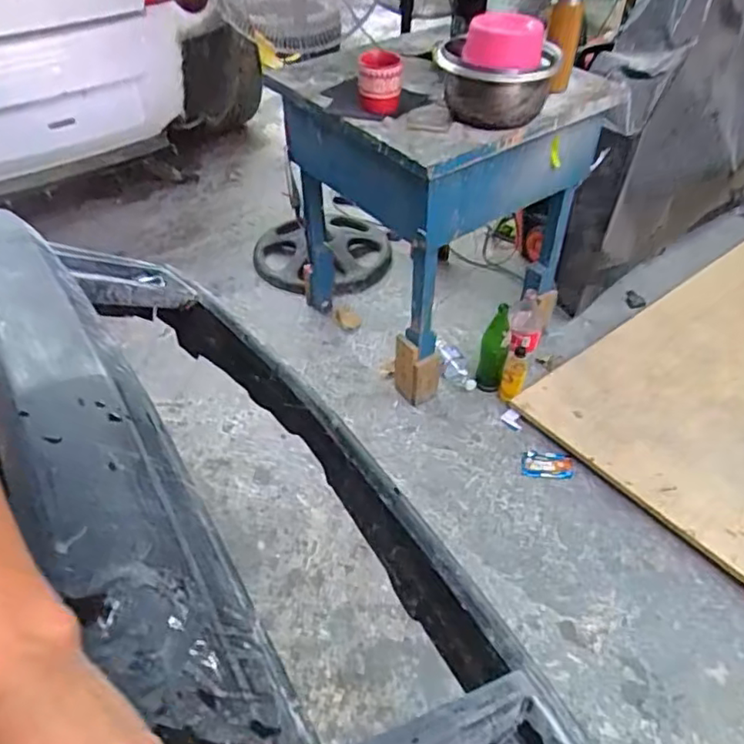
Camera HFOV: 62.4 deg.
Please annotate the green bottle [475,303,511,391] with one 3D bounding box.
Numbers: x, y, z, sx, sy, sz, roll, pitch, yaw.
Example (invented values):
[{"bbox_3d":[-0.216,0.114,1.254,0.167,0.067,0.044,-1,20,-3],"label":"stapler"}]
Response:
[{"bbox_3d":[0.333,-0.057,1.690,0.076,0.259,0.073,7,46,10],"label":"green bottle"}]

